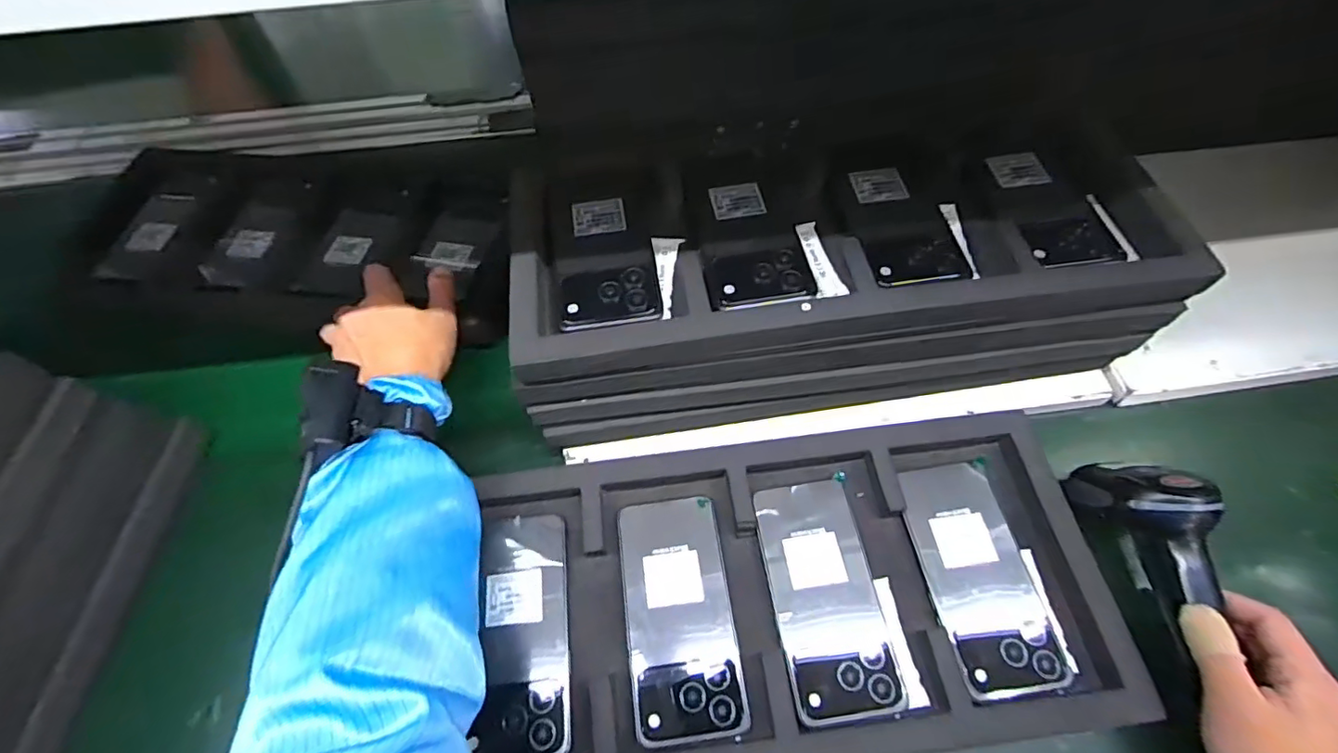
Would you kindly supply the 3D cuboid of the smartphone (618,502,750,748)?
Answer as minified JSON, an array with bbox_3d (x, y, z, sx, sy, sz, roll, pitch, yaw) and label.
[{"bbox_3d":[0.007,0.166,0.403,0.076,0.007,0.156,-8,60,-2],"label":"smartphone"}]

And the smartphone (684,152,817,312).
[{"bbox_3d":[0.060,-0.114,0.430,0.079,0.007,0.155,-7,60,-2],"label":"smartphone"}]

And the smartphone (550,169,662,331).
[{"bbox_3d":[-0.048,-0.099,0.423,0.074,0.014,0.141,-10,60,-3],"label":"smartphone"}]

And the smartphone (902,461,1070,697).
[{"bbox_3d":[0.221,0.139,0.409,0.072,0.012,0.156,-9,60,-3],"label":"smartphone"}]

